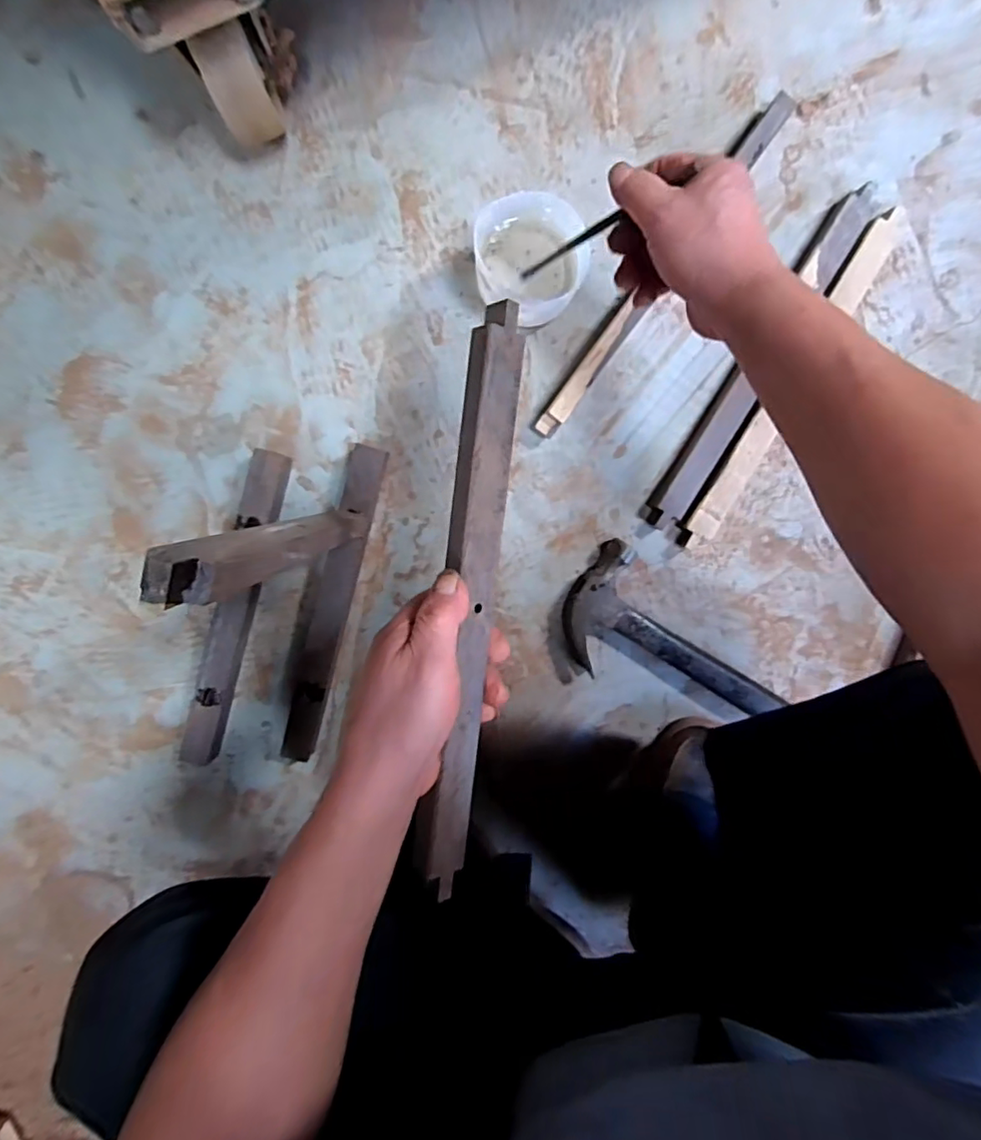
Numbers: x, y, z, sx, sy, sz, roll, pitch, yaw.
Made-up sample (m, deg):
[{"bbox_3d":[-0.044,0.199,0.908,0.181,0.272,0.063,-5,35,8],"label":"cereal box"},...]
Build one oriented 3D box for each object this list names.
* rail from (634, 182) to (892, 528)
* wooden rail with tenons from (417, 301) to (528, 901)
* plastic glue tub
[{"bbox_3d":[0.257,-0.198,0.577,0.037,0.032,0.355,30,97,-5],"label":"rail"},{"bbox_3d":[-0.012,0.019,0.362,0.031,0.016,0.347,6,93,-2],"label":"wooden rail with tenons"},{"bbox_3d":[0.037,-0.281,0.544,0.099,0.068,0.093,0,99,-1],"label":"plastic glue tub"}]

